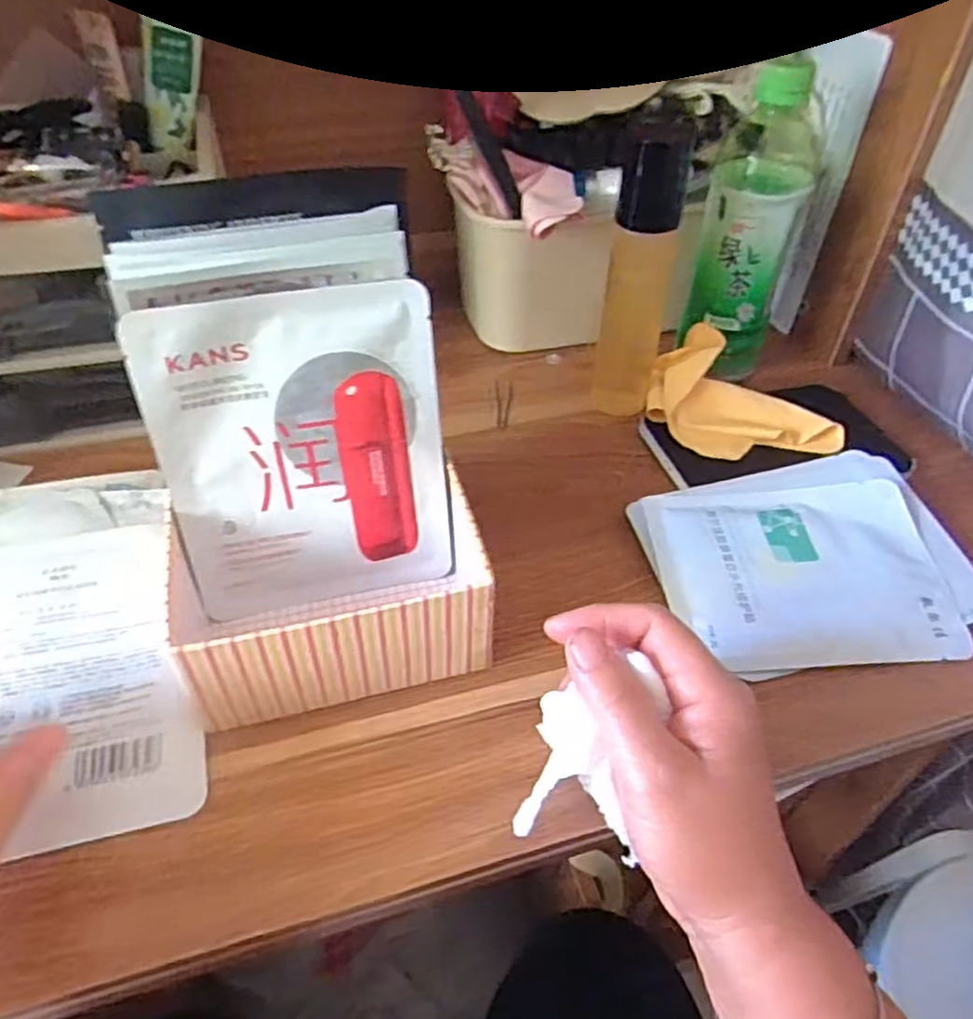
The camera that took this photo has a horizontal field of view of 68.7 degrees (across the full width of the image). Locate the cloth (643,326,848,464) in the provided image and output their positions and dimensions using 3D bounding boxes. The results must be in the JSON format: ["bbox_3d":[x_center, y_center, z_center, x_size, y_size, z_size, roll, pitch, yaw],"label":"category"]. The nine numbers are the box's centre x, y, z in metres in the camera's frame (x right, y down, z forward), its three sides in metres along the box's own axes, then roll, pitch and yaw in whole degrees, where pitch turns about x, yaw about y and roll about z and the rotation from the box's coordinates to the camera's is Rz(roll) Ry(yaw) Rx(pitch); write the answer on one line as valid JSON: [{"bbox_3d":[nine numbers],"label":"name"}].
[{"bbox_3d":[0.173,-0.070,0.493,0.133,0.033,0.081,38,60,22],"label":"cloth"}]

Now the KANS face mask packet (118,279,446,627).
[{"bbox_3d":[-0.087,-0.023,0.354,0.132,0.162,0.006,-10,30,-11],"label":"KANS face mask packet"}]

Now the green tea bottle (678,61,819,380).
[{"bbox_3d":[0.183,-0.188,0.490,0.070,0.187,0.076,17,54,9],"label":"green tea bottle"}]

